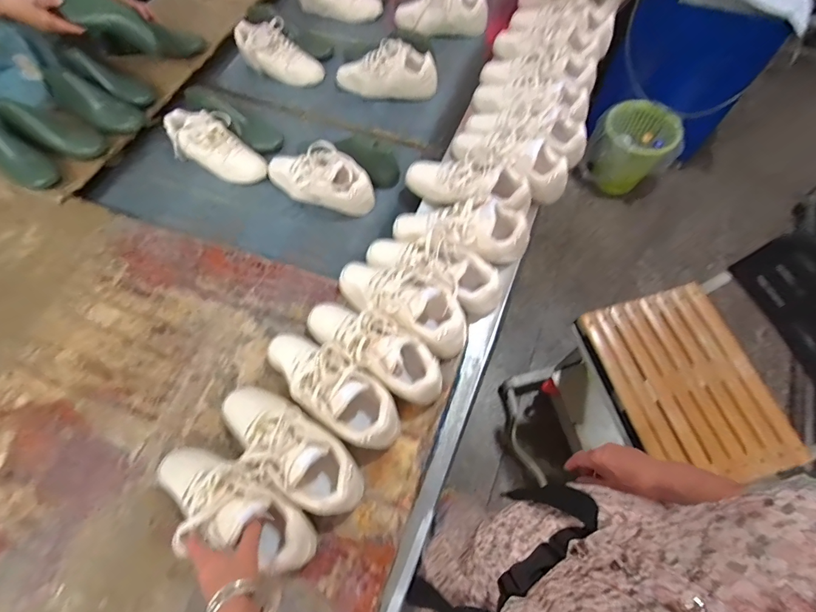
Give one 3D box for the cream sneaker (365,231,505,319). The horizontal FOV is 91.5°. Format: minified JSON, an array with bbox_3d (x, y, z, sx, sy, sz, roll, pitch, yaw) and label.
[{"bbox_3d":[0.043,-0.073,0.736,0.254,0.086,0.116,30,68,15],"label":"cream sneaker"}]

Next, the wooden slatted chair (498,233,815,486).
[{"bbox_3d":[0.593,0.228,0.999,0.471,0.728,0.373,-8,66,-2],"label":"wooden slatted chair"}]

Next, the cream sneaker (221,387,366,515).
[{"bbox_3d":[-0.179,0.209,0.599,0.257,0.106,0.093,33,69,16],"label":"cream sneaker"}]

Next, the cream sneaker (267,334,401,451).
[{"bbox_3d":[-0.123,0.126,0.635,0.249,0.109,0.095,37,70,17],"label":"cream sneaker"}]

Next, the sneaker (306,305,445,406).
[{"bbox_3d":[-0.057,0.065,0.660,0.259,0.109,0.089,37,70,17],"label":"sneaker"}]

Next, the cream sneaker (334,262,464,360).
[{"bbox_3d":[-0.014,-0.011,0.689,0.256,0.089,0.096,32,69,16],"label":"cream sneaker"}]

